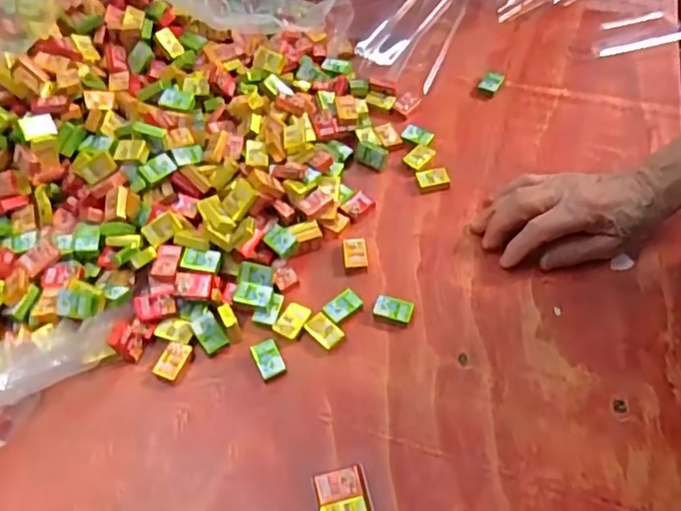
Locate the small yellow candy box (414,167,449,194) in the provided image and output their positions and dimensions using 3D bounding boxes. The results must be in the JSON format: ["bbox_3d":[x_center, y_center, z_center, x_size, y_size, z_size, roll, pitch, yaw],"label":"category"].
[{"bbox_3d":[0.076,-0.061,0.490,0.025,0.008,0.019,-6,55,-5],"label":"small yellow candy box"}]

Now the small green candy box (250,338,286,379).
[{"bbox_3d":[-0.048,0.069,0.399,0.017,0.009,0.026,-21,58,-15],"label":"small green candy box"}]

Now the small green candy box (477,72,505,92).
[{"bbox_3d":[0.139,-0.160,0.561,0.018,0.009,0.025,29,60,19],"label":"small green candy box"}]

